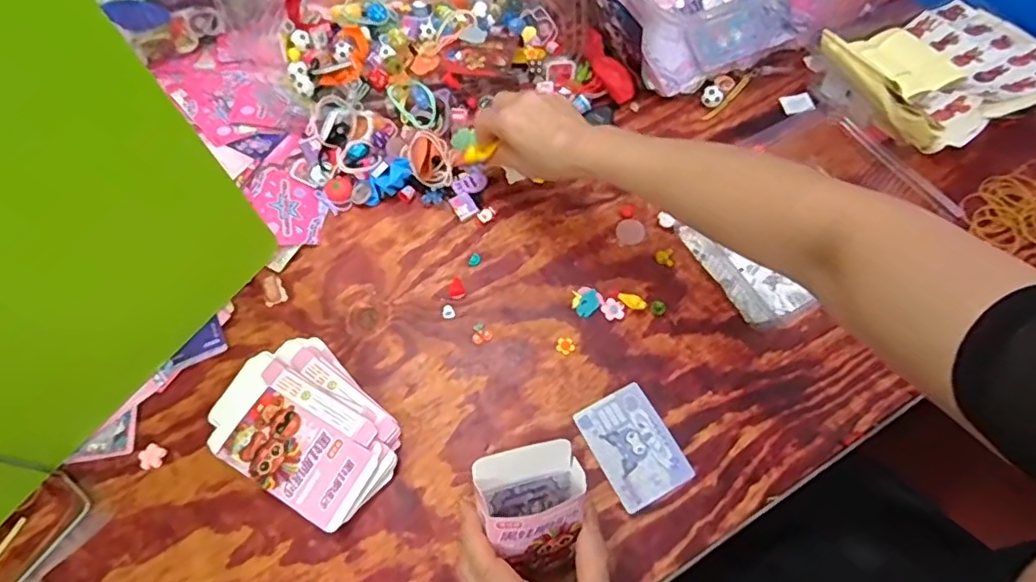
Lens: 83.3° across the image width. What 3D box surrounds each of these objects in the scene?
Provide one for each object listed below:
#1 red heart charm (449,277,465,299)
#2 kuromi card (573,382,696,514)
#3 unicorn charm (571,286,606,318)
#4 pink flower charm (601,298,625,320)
[{"bbox_3d":[-0.058,-0.003,0.543,0.014,0.004,0.021,-19,64,-7],"label":"red heart charm"},{"bbox_3d":[0.095,0.126,0.477,0.064,0.004,0.090,-26,65,-11],"label":"kuromi card"},{"bbox_3d":[0.063,0.008,0.538,0.028,0.004,0.027,-37,67,-15],"label":"unicorn charm"},{"bbox_3d":[0.087,0.016,0.529,0.021,0.006,0.020,-1,63,2],"label":"pink flower charm"}]

